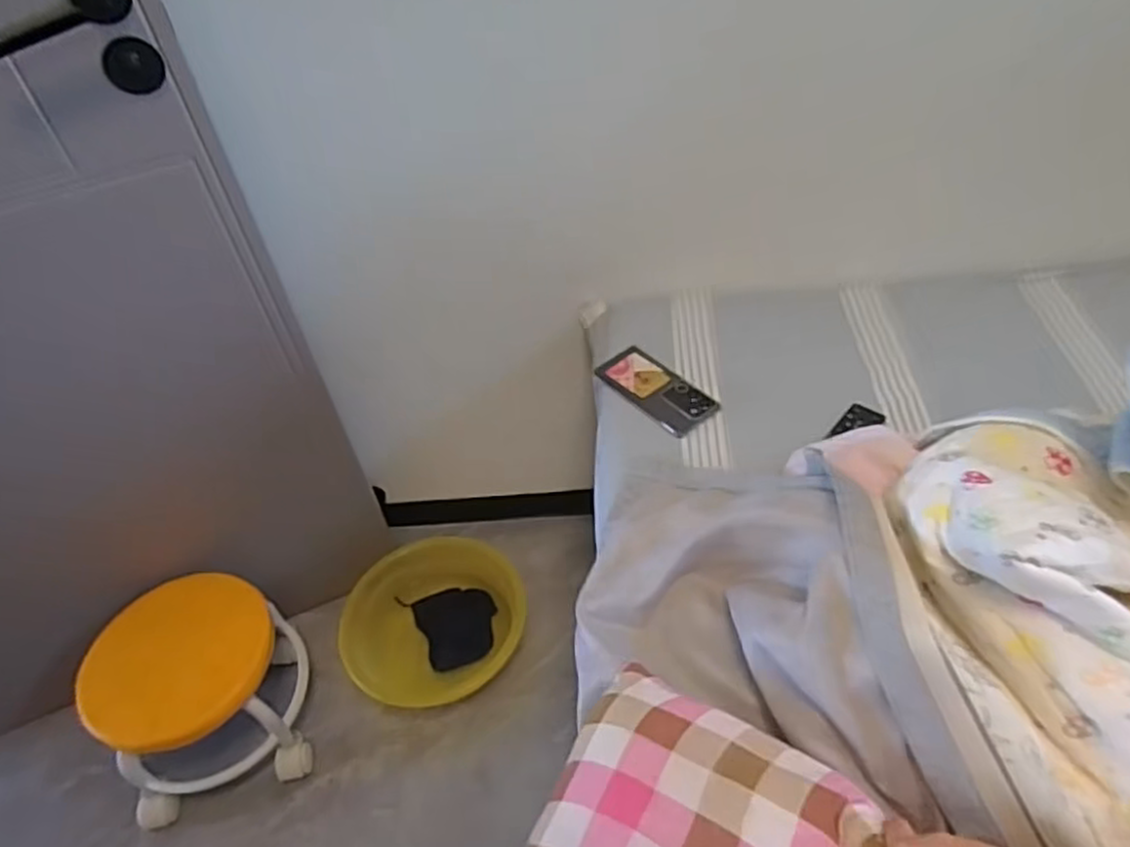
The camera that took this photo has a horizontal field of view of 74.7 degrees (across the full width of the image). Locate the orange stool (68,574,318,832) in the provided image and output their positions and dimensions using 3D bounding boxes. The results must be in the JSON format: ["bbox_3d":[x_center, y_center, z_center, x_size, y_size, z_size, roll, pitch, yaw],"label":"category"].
[{"bbox_3d":[-0.526,0.384,1.069,0.247,0.230,0.237,-17,46,-8],"label":"orange stool"}]

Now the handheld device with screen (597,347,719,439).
[{"bbox_3d":[0.115,-0.044,0.957,0.079,0.010,0.167,-34,51,-23],"label":"handheld device with screen"}]

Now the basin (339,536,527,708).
[{"bbox_3d":[-0.214,0.326,1.231,0.288,0.086,0.257,0,46,9],"label":"basin"}]

